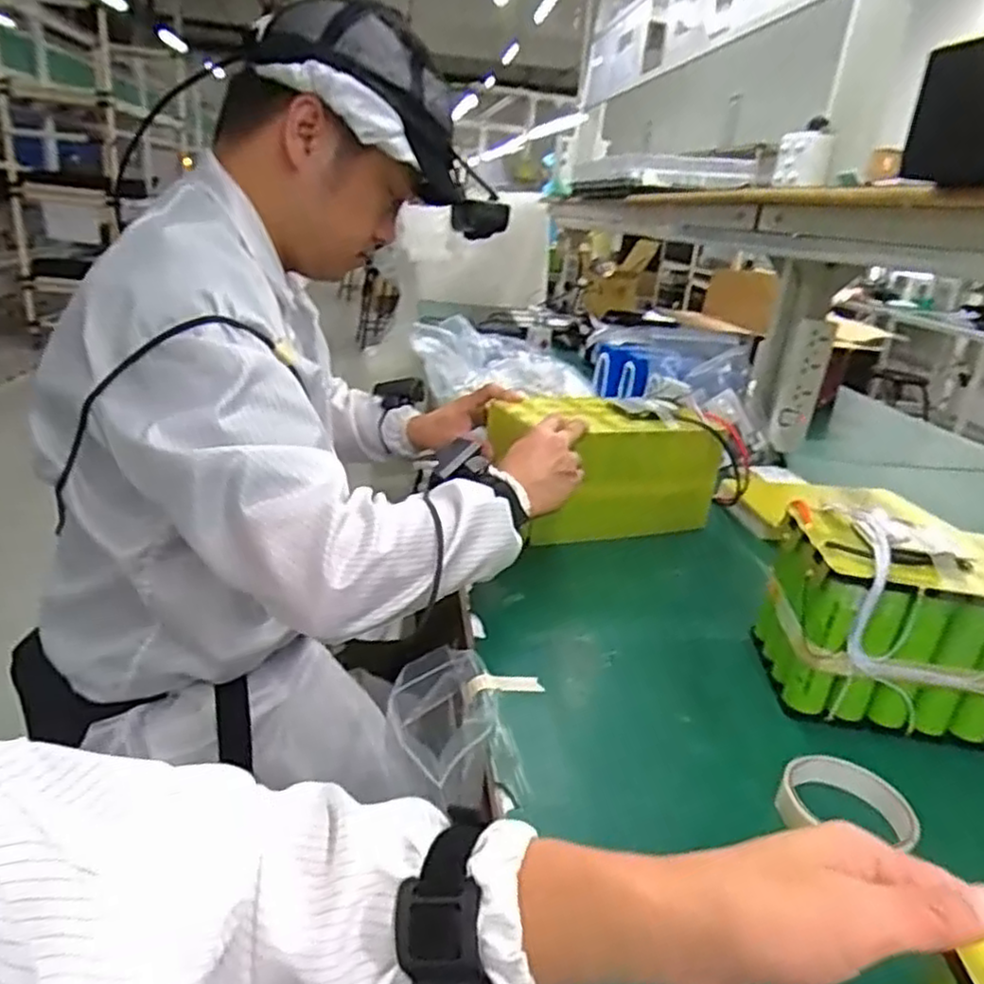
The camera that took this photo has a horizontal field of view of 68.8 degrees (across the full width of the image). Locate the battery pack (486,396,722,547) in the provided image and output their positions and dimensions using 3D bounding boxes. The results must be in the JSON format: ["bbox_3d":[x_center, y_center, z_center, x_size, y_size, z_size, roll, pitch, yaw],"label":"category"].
[{"bbox_3d":[0.150,-0.032,0.961,0.282,0.150,0.129,-7,25,-28],"label":"battery pack"}]

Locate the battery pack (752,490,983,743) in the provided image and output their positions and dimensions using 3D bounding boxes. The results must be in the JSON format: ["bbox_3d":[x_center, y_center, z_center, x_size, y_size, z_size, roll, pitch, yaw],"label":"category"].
[{"bbox_3d":[0.396,0.116,0.635,0.266,0.154,0.124,8,22,6],"label":"battery pack"}]

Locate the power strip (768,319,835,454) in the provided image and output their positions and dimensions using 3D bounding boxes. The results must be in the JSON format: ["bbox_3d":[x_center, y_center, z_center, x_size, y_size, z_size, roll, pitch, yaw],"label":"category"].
[{"bbox_3d":[0.532,-0.182,1.247,0.070,0.217,0.045,15,24,20],"label":"power strip"}]

